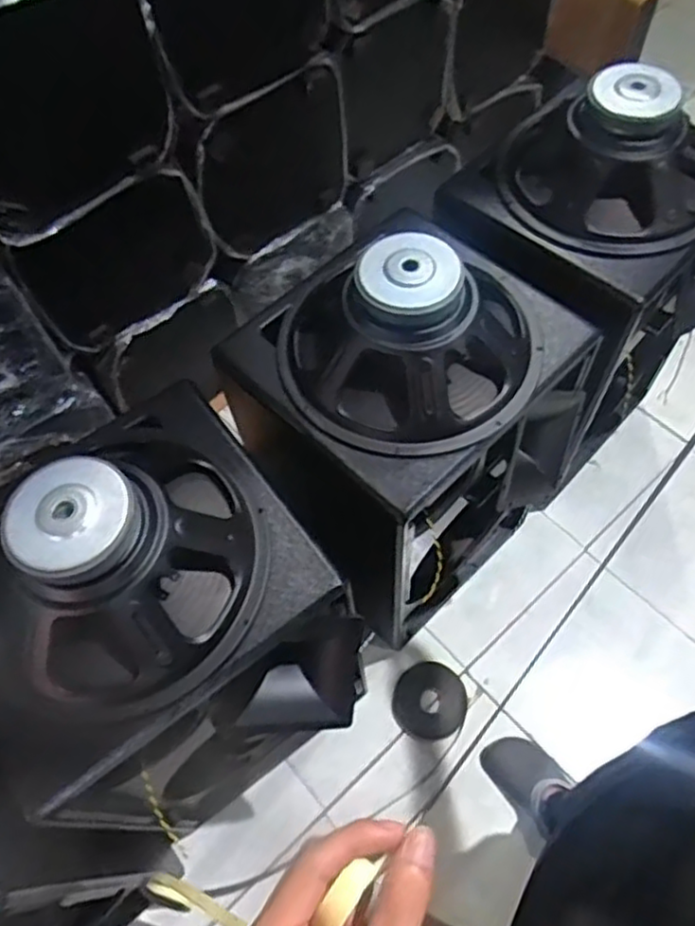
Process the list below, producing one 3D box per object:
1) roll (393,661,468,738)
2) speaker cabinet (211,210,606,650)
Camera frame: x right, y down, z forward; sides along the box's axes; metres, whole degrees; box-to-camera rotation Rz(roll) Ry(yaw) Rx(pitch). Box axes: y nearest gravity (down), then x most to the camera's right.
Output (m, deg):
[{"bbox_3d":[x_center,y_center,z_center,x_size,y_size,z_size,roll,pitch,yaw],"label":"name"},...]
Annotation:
[{"bbox_3d":[0.175,0.492,1.405,0.148,0.018,0.158,-2,61,3],"label":"roll"},{"bbox_3d":[0.109,-0.048,1.187,0.440,0.788,0.421,40,70,22],"label":"speaker cabinet"}]

